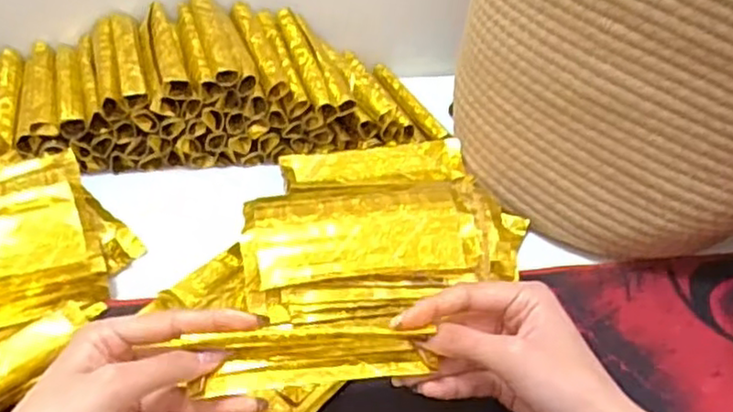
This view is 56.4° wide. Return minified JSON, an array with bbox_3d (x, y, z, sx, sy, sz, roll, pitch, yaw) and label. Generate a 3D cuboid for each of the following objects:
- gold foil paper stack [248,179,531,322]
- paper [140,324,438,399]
[{"bbox_3d":[0.011,0.031,0.456,0.177,0.052,0.091,-2,41,-7],"label":"gold foil paper stack"},{"bbox_3d":[-0.027,0.078,0.359,0.118,0.025,0.022,-3,41,-8],"label":"paper"}]

